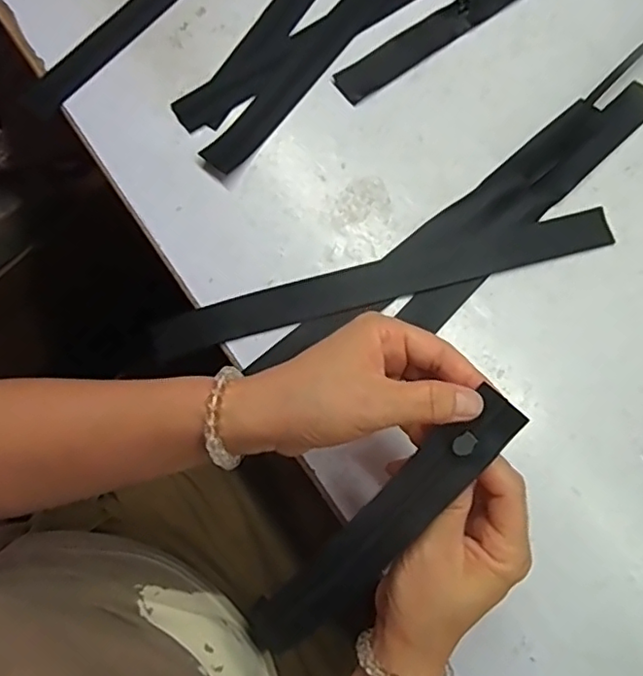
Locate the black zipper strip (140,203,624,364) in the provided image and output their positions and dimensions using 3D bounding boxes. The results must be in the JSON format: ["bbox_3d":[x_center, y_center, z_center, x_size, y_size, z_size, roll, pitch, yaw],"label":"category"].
[{"bbox_3d":[0.047,-0.043,0.448,0.349,0.004,0.033,-16,78,-3],"label":"black zipper strip"}]

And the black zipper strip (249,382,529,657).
[{"bbox_3d":[0.026,0.113,0.335,0.030,0.035,0.217,44,104,9],"label":"black zipper strip"}]

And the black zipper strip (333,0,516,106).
[{"bbox_3d":[0.162,-0.302,0.505,0.353,0.004,0.030,-35,80,-6],"label":"black zipper strip"}]

